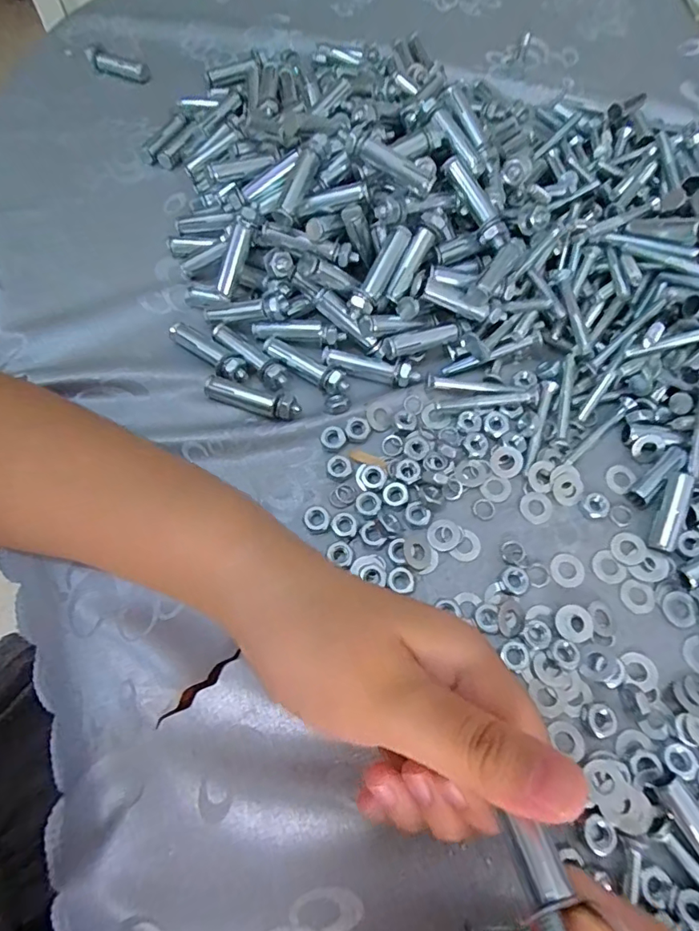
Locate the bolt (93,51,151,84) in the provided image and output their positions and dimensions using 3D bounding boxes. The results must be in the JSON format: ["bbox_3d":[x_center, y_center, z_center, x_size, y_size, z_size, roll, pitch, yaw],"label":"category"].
[{"bbox_3d":[-0.187,-0.323,0.413,0.053,0.012,0.010,20,68,10],"label":"bolt"}]

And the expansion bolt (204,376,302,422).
[{"bbox_3d":[-0.054,-0.038,0.282,0.054,0.010,0.011,19,68,9],"label":"expansion bolt"}]

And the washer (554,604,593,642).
[{"bbox_3d":[0.103,0.073,0.235,0.016,0.004,0.016,-2,67,5],"label":"washer"}]

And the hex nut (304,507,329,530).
[{"bbox_3d":[-0.016,0.027,0.257,0.012,0.006,0.014,-16,67,-6],"label":"hex nut"}]

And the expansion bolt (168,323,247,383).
[{"bbox_3d":[-0.080,-0.065,0.292,0.055,0.009,0.016,35,71,15],"label":"expansion bolt"}]

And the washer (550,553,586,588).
[{"bbox_3d":[0.107,0.051,0.250,0.017,0.004,0.016,1,65,-2],"label":"washer"}]

